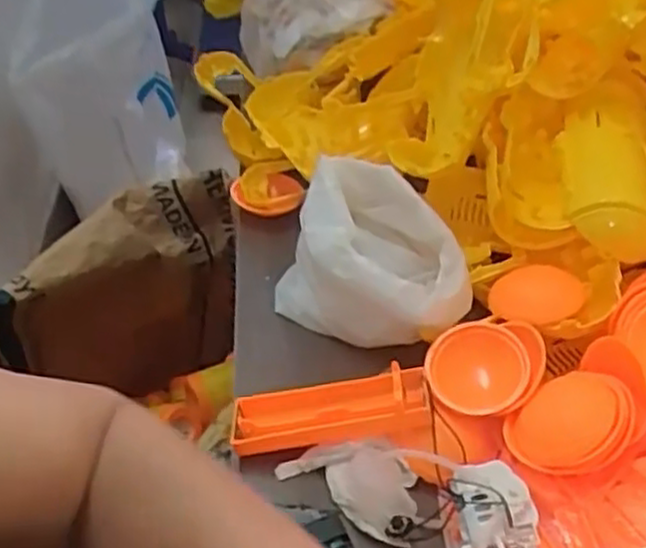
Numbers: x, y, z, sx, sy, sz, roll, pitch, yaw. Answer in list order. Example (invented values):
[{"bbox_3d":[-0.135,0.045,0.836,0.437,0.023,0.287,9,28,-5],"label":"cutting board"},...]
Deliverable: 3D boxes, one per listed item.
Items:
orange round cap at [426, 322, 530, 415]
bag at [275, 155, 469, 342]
[{"bbox_3d":[0.087,0.053,0.432,0.055,0.016,0.055,-8,53,11],"label":"orange round cap"},{"bbox_3d":[0.036,-0.009,0.494,0.136,0.076,0.089,27,50,25],"label":"bag"}]

